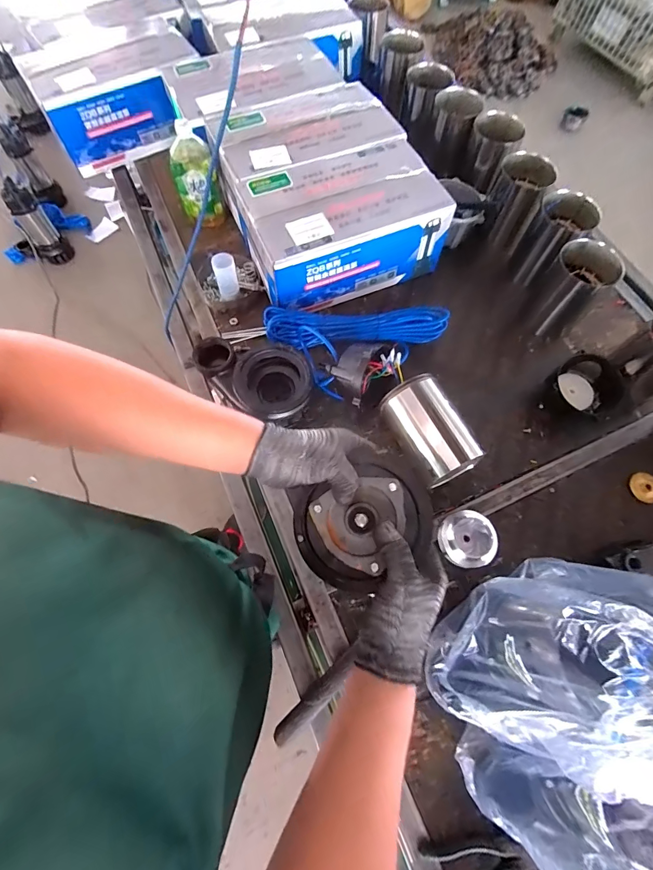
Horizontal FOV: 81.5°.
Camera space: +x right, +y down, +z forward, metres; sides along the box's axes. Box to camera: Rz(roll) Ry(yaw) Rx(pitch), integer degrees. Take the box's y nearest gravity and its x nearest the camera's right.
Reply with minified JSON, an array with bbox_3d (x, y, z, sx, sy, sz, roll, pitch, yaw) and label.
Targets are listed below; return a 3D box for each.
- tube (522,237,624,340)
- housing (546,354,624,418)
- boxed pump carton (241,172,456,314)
[{"bbox_3d":[0.515,-0.305,0.812,0.112,0.171,0.110,0,68,-1],"label":"tube"},{"bbox_3d":[0.524,-0.098,0.771,0.118,0.074,0.112,0,68,-1],"label":"housing"},{"bbox_3d":[0.053,-0.413,0.824,0.408,0.167,0.134,-22,70,-10],"label":"boxed pump carton"}]

